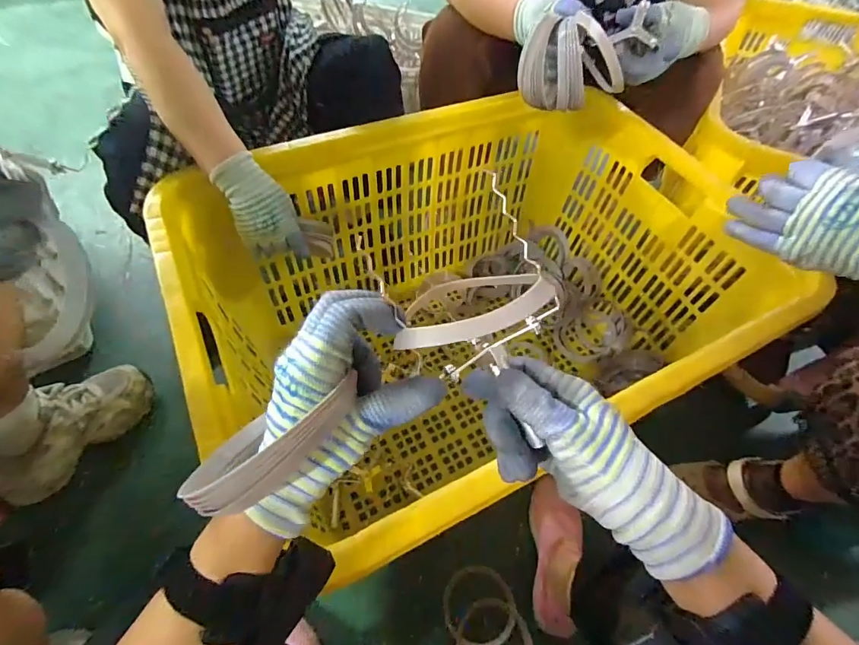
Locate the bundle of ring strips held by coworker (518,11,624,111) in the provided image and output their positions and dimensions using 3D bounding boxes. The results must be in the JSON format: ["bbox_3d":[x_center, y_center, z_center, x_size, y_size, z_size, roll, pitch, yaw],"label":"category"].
[{"bbox_3d":[0.185,-0.336,0.572,0.141,0.100,0.057,25,57,12],"label":"bundle of ring strips held by coworker"}]

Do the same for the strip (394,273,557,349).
[{"bbox_3d":[0.026,-0.011,0.261,0.100,0.009,0.045,-20,59,-2],"label":"strip"}]

